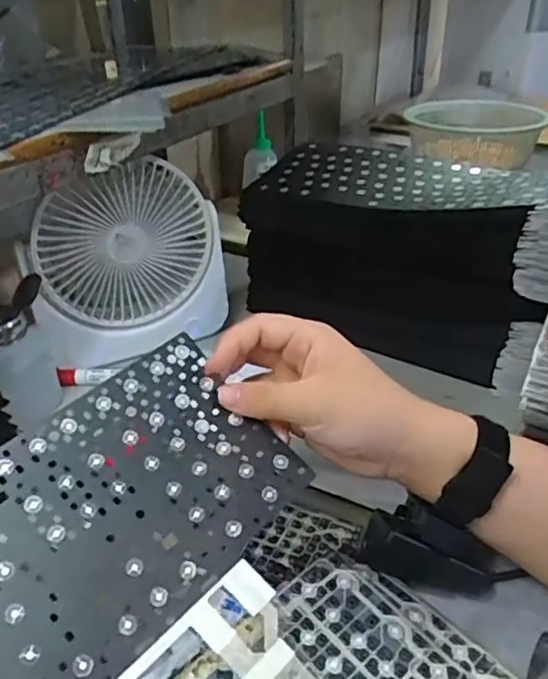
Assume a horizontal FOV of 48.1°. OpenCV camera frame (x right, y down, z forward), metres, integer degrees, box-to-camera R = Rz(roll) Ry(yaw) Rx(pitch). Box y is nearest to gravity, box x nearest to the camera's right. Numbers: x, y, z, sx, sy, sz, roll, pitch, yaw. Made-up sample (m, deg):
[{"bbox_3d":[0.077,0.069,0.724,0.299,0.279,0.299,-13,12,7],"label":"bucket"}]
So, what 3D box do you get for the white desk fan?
[{"bbox_3d":[-0.140,-0.071,0.599,0.187,0.186,0.053,-21,36,-28],"label":"white desk fan"}]

